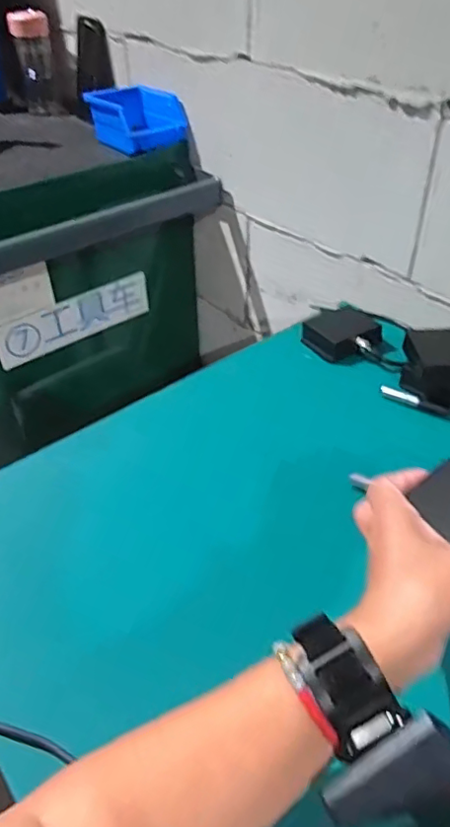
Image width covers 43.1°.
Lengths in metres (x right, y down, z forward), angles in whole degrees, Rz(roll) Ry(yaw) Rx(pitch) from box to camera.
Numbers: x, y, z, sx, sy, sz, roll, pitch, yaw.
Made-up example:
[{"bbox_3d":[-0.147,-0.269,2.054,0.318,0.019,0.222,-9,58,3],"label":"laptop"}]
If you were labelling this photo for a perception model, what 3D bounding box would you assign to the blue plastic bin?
[{"bbox_3d":[-0.152,-0.472,0.909,0.115,0.063,0.127,-28,47,-27],"label":"blue plastic bin"}]

